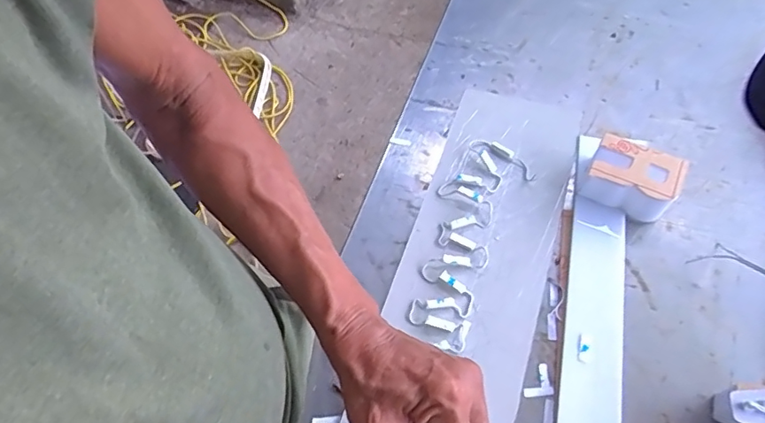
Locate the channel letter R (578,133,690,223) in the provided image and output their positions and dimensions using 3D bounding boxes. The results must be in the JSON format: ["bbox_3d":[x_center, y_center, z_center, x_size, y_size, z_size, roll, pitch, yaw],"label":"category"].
[{"bbox_3d":[0.248,-0.032,0.525,0.081,0.046,0.058,24,64,18],"label":"channel letter R"}]

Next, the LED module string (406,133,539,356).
[{"bbox_3d":[0.082,0.021,0.532,0.083,0.009,0.230,21,63,16],"label":"LED module string"}]

